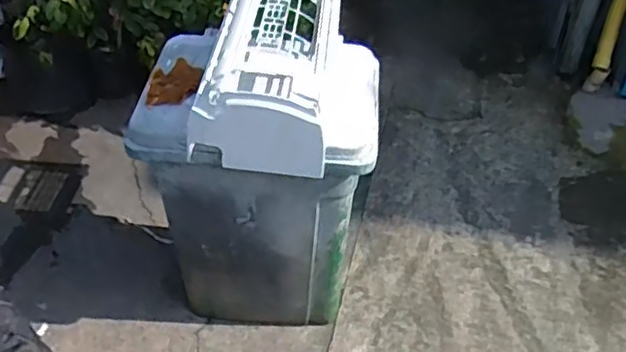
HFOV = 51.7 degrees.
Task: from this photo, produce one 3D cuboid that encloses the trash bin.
[{"bbox_3d":[-0.116,0.017,1.598,0.502,0.687,0.363,5,42,3],"label":"trash bin"}]

